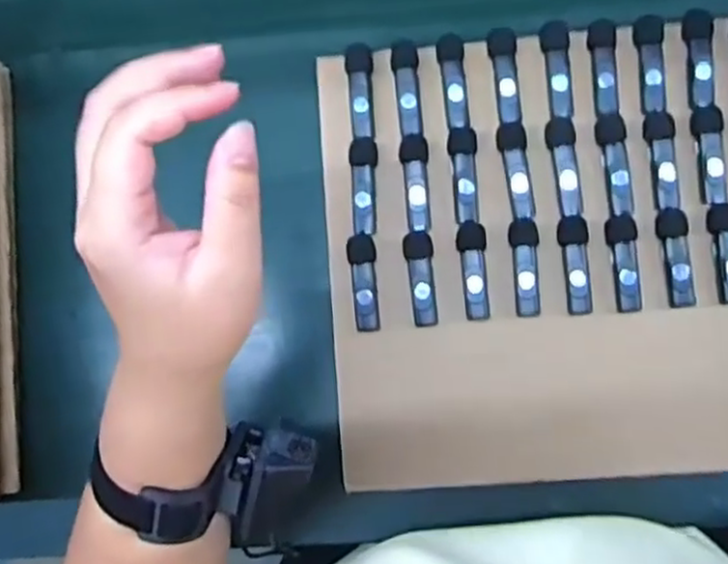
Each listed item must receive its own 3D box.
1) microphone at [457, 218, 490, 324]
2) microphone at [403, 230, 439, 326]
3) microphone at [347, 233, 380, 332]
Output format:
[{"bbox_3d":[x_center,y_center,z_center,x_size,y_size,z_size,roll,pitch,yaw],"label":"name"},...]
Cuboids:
[{"bbox_3d":[0.073,-0.008,0.494,0.018,0.011,0.065,-3,81,3],"label":"microphone"},{"bbox_3d":[0.038,-0.002,0.496,0.019,0.008,0.063,-4,81,3],"label":"microphone"},{"bbox_3d":[0.000,0.000,0.498,0.019,0.010,0.065,-5,81,3],"label":"microphone"}]

